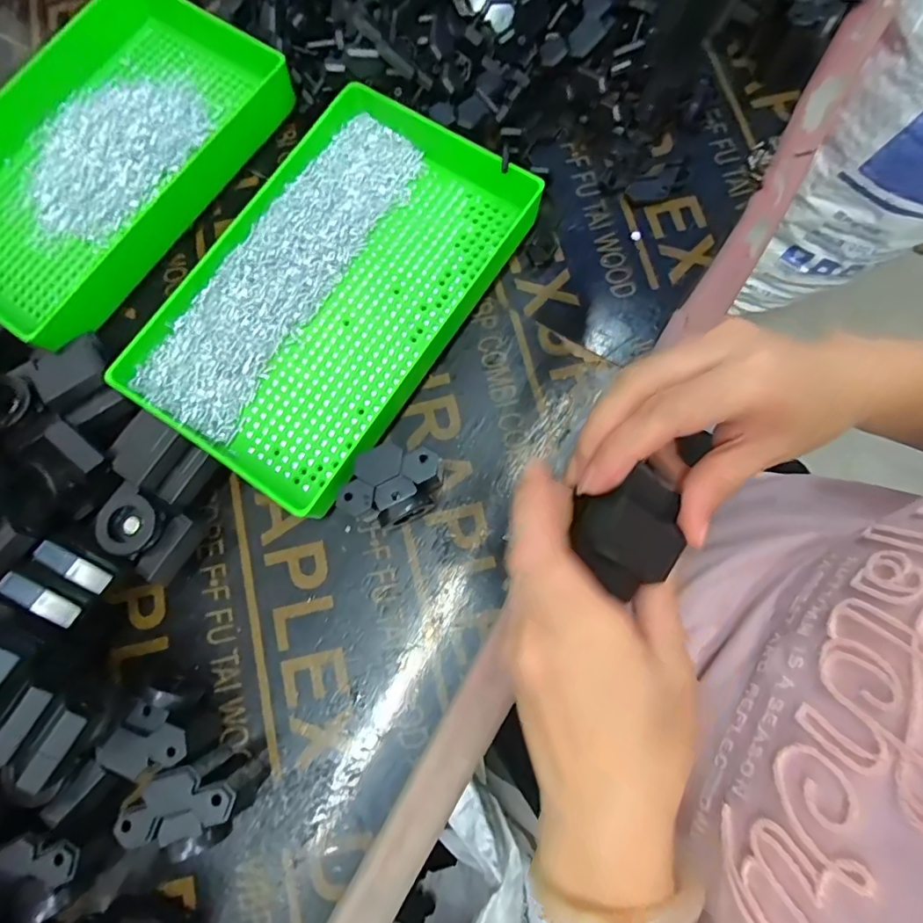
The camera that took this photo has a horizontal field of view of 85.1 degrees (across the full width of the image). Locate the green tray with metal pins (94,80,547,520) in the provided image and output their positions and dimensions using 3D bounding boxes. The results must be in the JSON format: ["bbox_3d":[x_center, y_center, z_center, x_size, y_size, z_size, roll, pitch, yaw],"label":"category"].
[{"bbox_3d":[-0.078,-0.105,0.313,0.157,0.034,0.244,32,81,7],"label":"green tray with metal pins"}]

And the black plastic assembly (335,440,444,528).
[{"bbox_3d":[-0.037,0.015,0.287,0.046,0.041,0.045,21,80,5],"label":"black plastic assembly"}]

